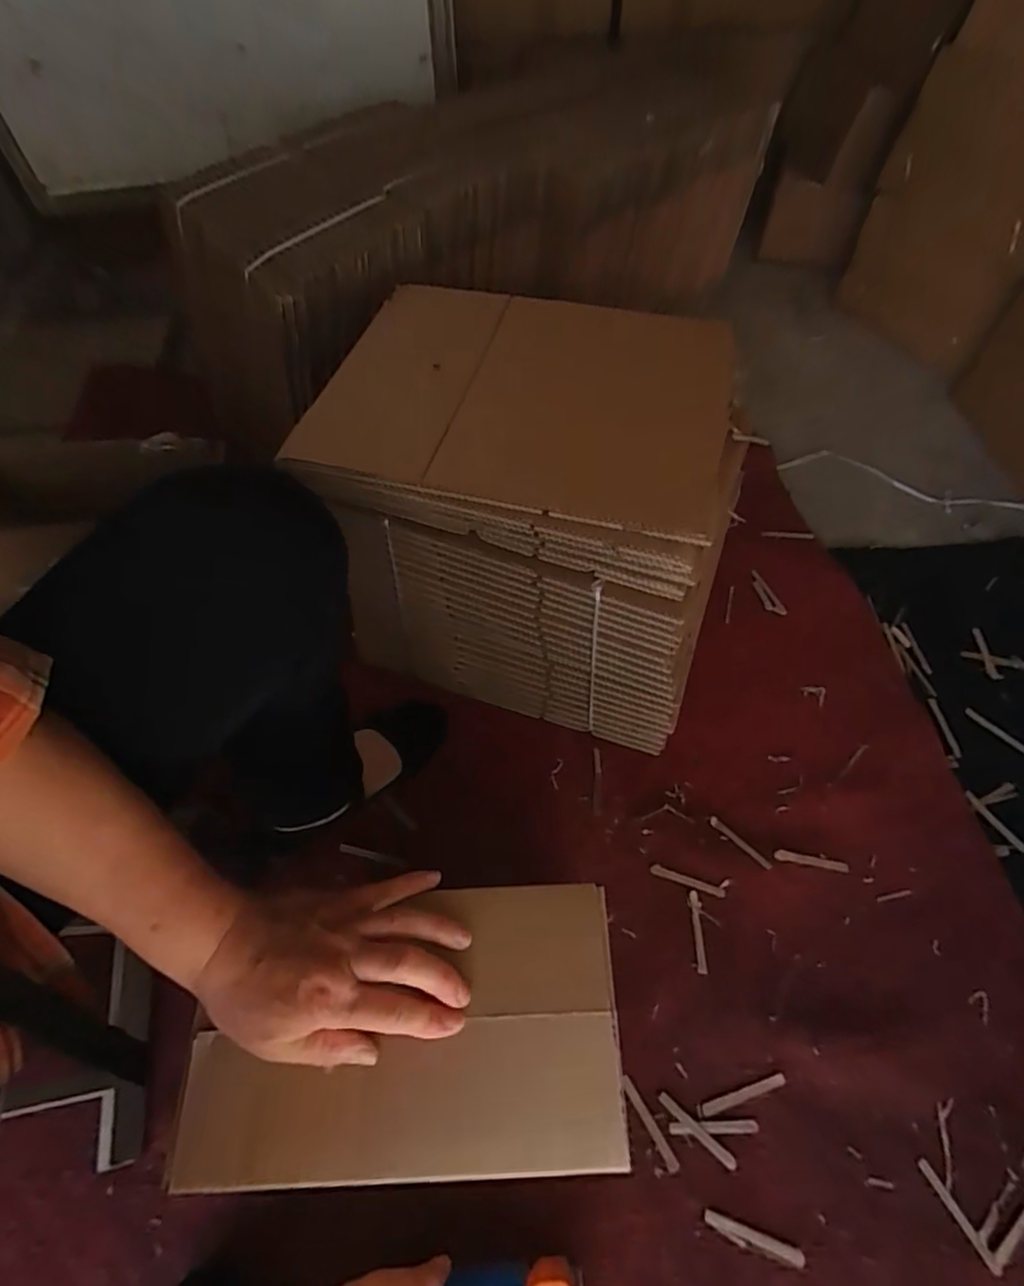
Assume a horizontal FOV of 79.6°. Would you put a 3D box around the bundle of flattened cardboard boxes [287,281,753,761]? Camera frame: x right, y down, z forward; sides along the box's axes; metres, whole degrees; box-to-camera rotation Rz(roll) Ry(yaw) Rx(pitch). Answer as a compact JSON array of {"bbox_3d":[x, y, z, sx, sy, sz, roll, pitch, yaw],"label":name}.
[{"bbox_3d":[0.028,-0.144,0.690,0.399,0.280,0.336,17,61,10],"label":"bundle of flattened cardboard boxes"}]

